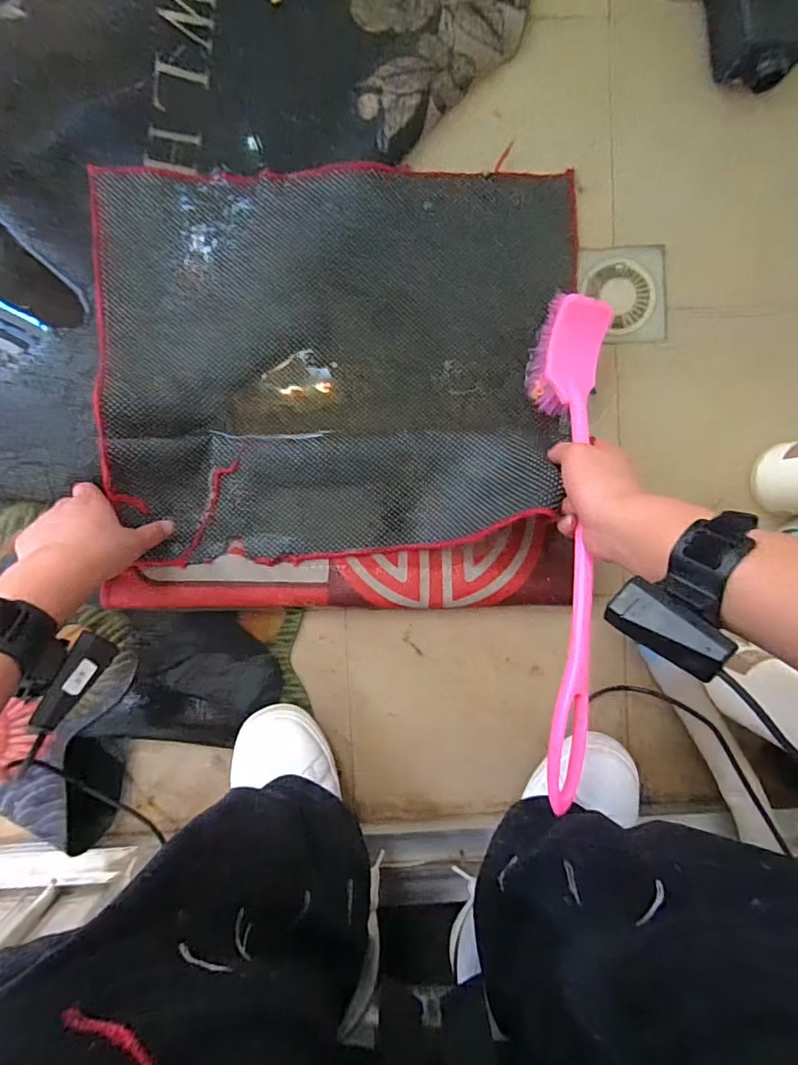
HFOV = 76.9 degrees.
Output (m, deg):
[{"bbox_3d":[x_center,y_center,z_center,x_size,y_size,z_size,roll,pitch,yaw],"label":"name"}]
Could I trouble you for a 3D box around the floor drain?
[{"bbox_3d":[0.240,-0.254,0.538,0.093,0.010,0.099,-4,92,-2],"label":"floor drain"}]

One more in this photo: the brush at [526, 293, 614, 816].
[{"bbox_3d":[0.157,-0.003,0.450,0.064,0.062,0.448,4,77,-3],"label":"brush"}]

